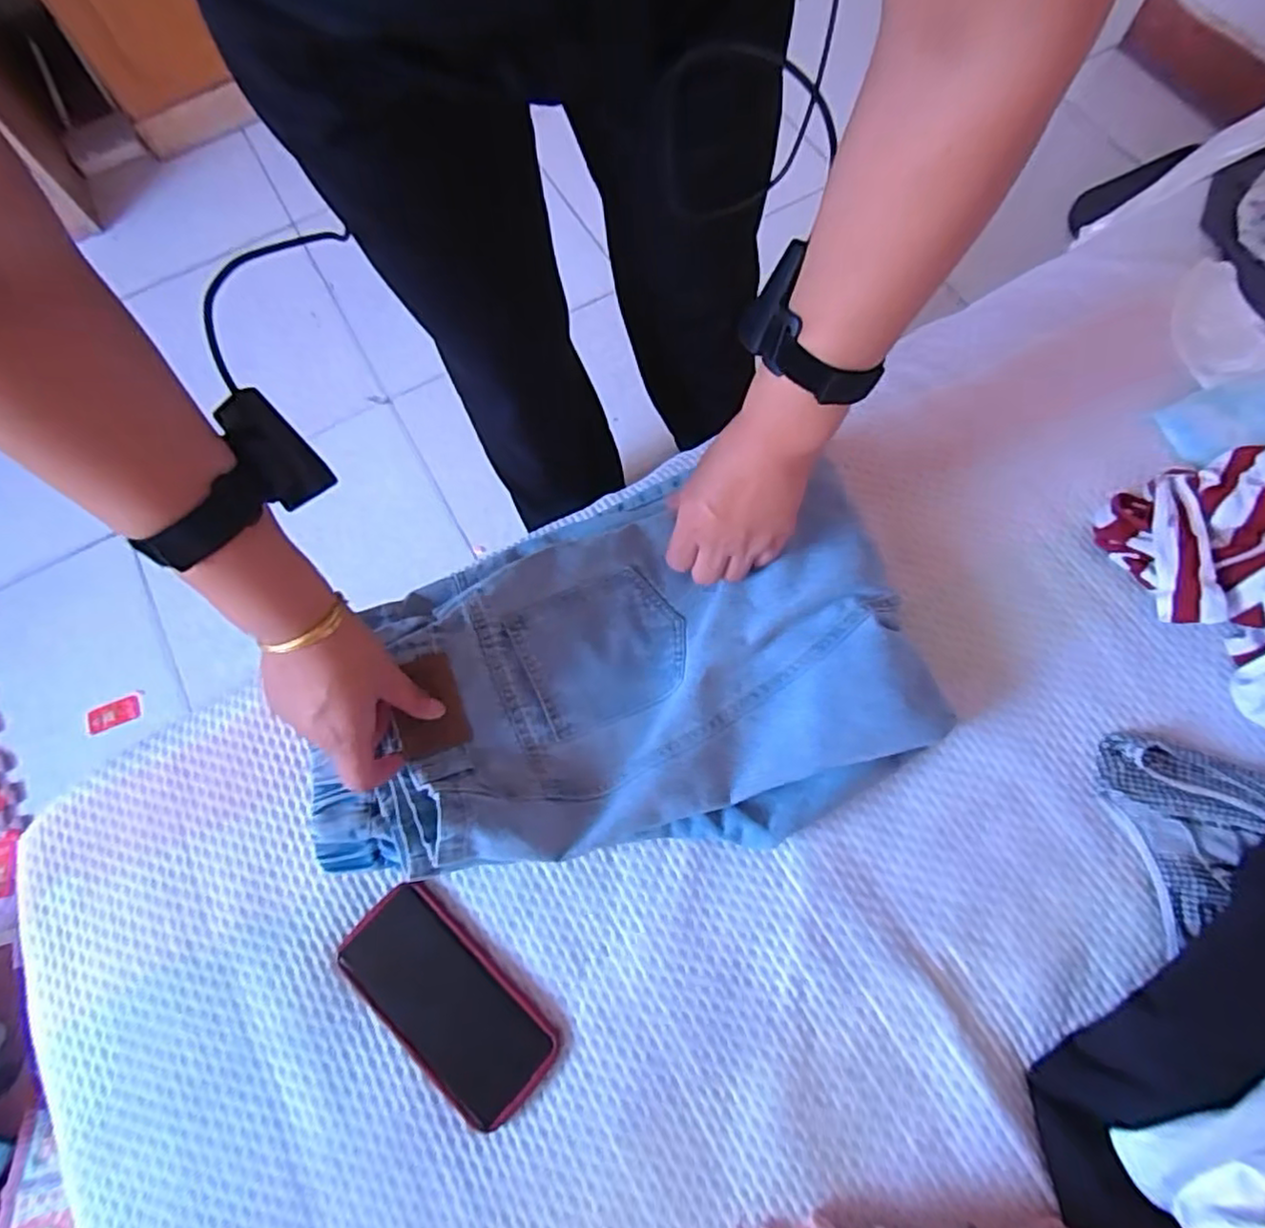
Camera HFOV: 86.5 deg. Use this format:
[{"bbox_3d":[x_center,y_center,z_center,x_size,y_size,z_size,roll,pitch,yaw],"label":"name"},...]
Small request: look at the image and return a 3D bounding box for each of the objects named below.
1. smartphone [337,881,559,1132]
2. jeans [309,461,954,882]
[{"bbox_3d":[-0.135,0.280,0.488,0.166,0.012,0.078,42,78,15],"label":"smartphone"},{"bbox_3d":[-0.014,0.033,0.521,0.439,0.075,0.281,-7,71,0],"label":"jeans"}]

